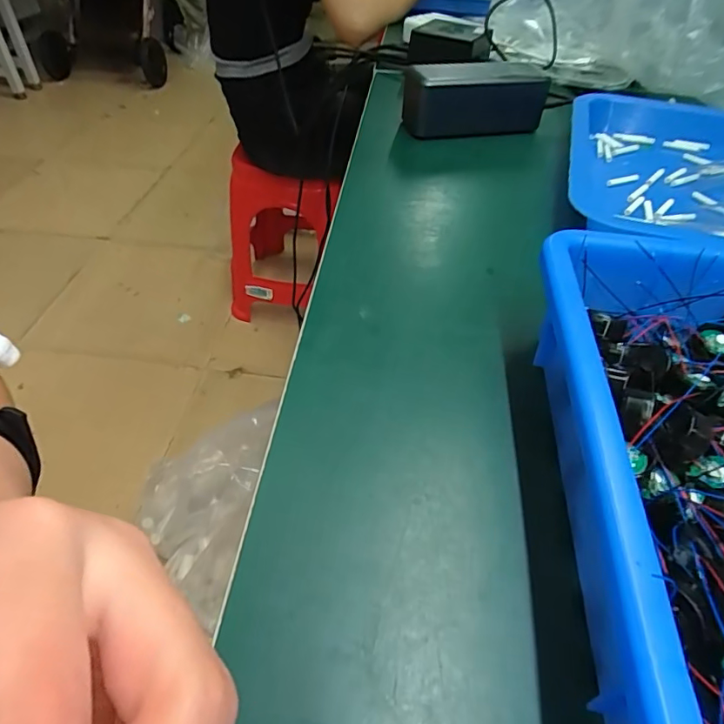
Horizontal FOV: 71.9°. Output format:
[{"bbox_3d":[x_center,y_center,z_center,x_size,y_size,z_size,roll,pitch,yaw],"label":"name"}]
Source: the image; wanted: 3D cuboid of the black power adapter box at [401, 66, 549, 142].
[{"bbox_3d":[0.109,-0.261,0.496,0.142,0.060,0.048,-8,47,-11],"label":"black power adapter box"}]

